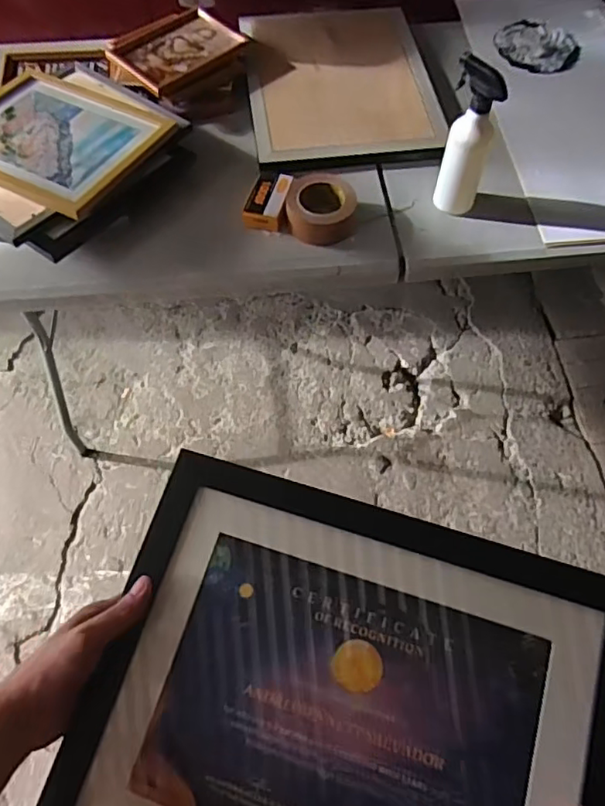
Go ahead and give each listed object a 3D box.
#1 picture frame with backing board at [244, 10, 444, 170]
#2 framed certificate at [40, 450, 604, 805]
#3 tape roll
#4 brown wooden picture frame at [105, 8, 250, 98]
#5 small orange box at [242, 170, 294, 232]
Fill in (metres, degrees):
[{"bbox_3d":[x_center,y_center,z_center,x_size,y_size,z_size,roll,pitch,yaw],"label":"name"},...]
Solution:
[{"bbox_3d":[0.073,-0.640,1.154,0.350,0.023,0.466,-5,63,-3],"label":"picture frame with backing board"},{"bbox_3d":[0.029,0.232,0.428,0.369,0.029,0.308,15,73,12],"label":"framed certificate"},{"bbox_3d":[0.030,-0.330,0.978,0.114,0.045,0.121,0,63,0],"label":"tape roll"},{"bbox_3d":[-0.253,-0.690,1.157,0.238,0.048,0.194,-39,69,-19],"label":"brown wooden picture frame"},{"bbox_3d":[-0.055,-0.351,0.993,0.064,0.030,0.110,15,63,7],"label":"small orange box"}]

